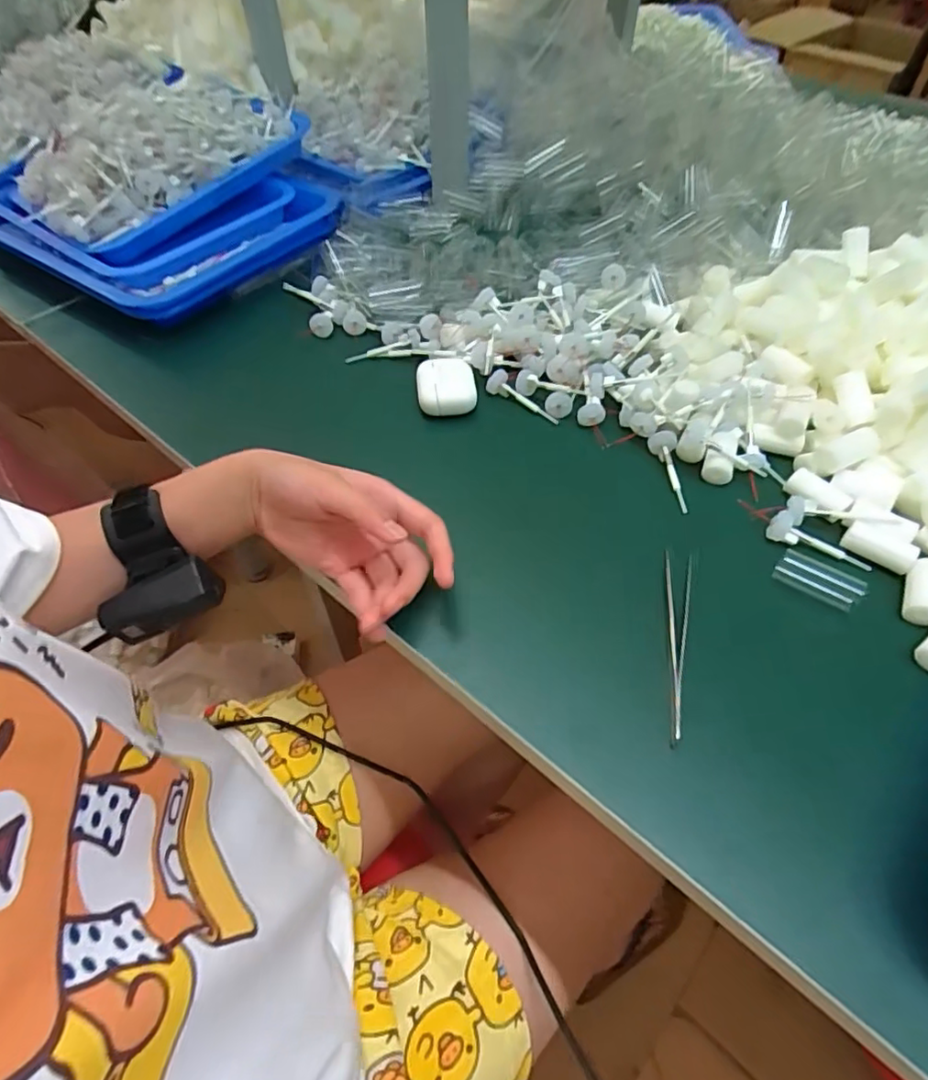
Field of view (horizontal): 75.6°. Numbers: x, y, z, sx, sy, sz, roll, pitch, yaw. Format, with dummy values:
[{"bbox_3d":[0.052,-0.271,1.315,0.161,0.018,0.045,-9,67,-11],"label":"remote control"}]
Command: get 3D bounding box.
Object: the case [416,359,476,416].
[{"bbox_3d":[-0.014,-0.125,0.489,0.047,0.020,0.050,0,52,0],"label":"case"}]

